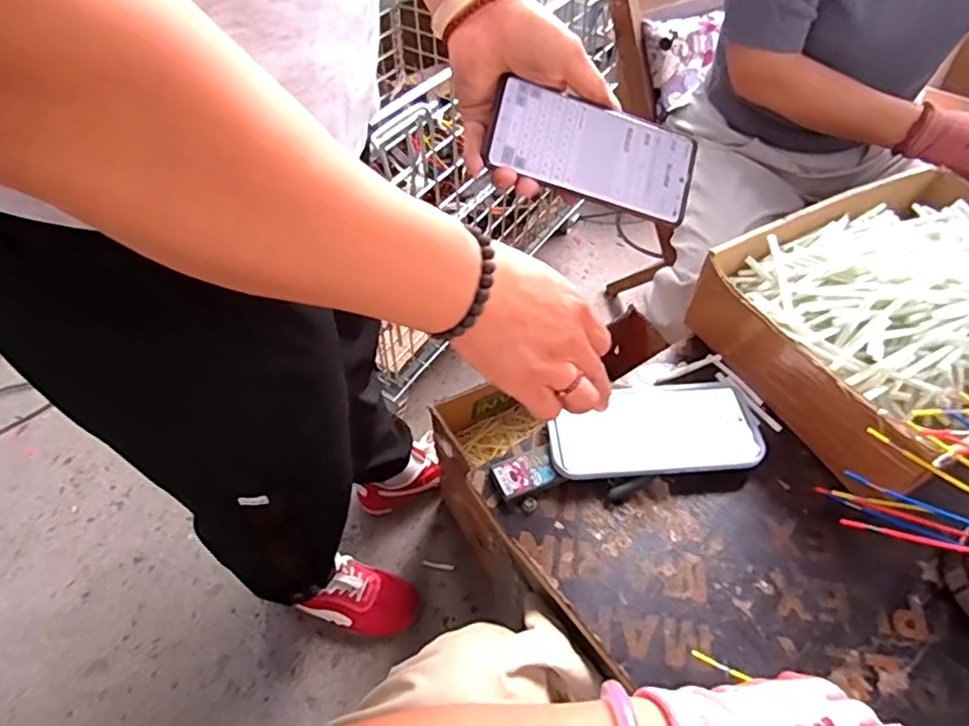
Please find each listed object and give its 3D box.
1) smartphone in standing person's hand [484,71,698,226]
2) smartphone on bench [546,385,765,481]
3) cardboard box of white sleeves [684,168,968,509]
[{"bbox_3d":[0.086,-0.163,0.469,0.159,0.005,0.075,15,82,-10],"label":"smartphone in standing person's hand"},{"bbox_3d":[0.140,0.055,0.508,0.170,0.012,0.084,-5,50,-1],"label":"smartphone on bench"},{"bbox_3d":[0.383,-0.044,0.544,0.310,0.096,0.247,-22,54,-17],"label":"cardboard box of white sleeves"}]

